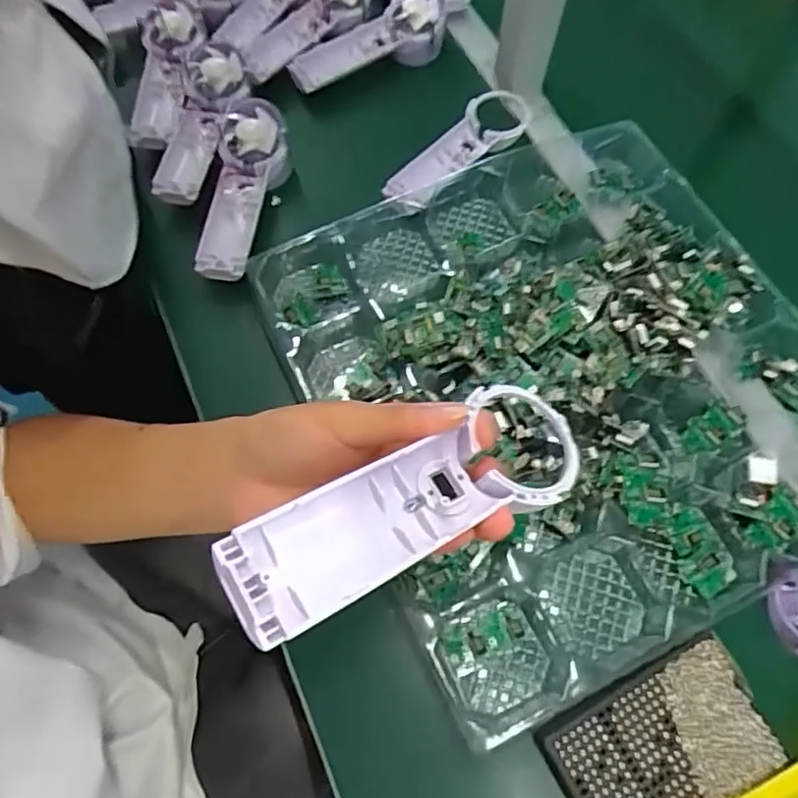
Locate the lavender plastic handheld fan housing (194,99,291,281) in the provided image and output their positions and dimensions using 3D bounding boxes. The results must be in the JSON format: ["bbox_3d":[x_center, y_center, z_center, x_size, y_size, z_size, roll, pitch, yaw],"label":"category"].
[{"bbox_3d":[-0.142,-0.189,0.524,0.061,0.027,0.173,7,66,2],"label":"lavender plastic handheld fan housing"}]

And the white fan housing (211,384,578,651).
[{"bbox_3d":[0.010,0.041,0.249,0.172,0.015,0.055,-22,67,-32],"label":"white fan housing"}]

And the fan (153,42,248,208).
[{"bbox_3d":[-0.185,-0.263,0.556,0.059,0.032,0.173,8,67,3],"label":"fan"}]

